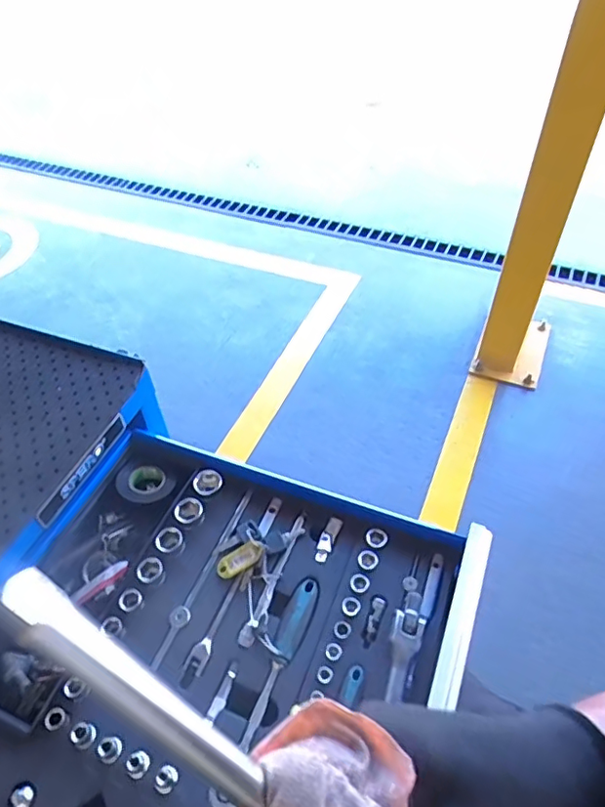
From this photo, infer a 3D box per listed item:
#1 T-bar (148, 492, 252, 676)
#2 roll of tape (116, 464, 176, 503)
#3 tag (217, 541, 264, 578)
[{"bbox_3d":[-0.094,0.165,0.546,0.017,0.018,0.193,17,51,17],"label":"T-bar"},{"bbox_3d":[-0.173,0.084,0.611,0.058,0.019,0.054,-1,48,1],"label":"roll of tape"},{"bbox_3d":[-0.060,0.151,0.540,0.048,0.006,0.021,-31,59,-9],"label":"tag"}]

